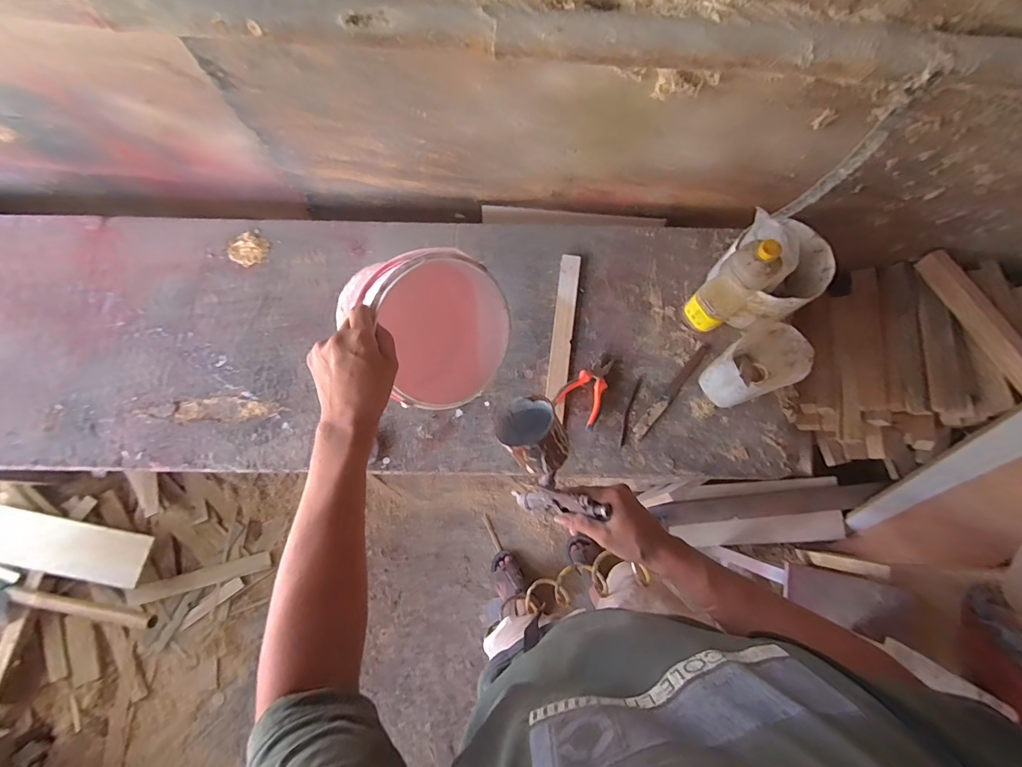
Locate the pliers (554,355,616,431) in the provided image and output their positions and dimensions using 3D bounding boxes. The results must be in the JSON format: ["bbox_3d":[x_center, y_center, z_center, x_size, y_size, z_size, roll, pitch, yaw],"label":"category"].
[{"bbox_3d":[0.152,0.002,0.845,0.086,0.022,0.145,29,76,7],"label":"pliers"}]

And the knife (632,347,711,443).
[{"bbox_3d":[0.321,0.013,0.851,0.024,0.008,0.238,41,78,10],"label":"knife"}]

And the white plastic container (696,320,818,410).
[{"bbox_3d":[0.438,-0.025,0.778,0.158,0.161,0.104,-33,77,-9],"label":"white plastic container"}]

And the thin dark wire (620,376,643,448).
[{"bbox_3d":[0.230,0.052,0.838,0.015,0.006,0.142,19,75,5],"label":"thin dark wire"}]

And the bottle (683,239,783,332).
[{"bbox_3d":[0.391,-0.168,0.769,0.074,0.259,0.073,-38,77,-10],"label":"bottle"}]

